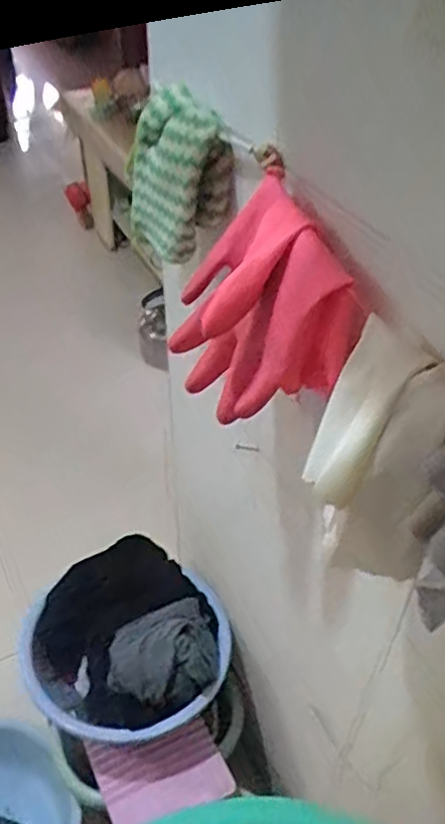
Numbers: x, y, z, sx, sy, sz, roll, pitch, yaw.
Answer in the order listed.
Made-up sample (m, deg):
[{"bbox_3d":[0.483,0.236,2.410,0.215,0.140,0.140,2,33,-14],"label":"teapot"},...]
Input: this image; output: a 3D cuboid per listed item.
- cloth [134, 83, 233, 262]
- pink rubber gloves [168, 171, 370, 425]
[{"bbox_3d":[-0.042,-0.218,0.625,0.067,0.137,0.105,-17,45,-18],"label":"cloth"},{"bbox_3d":[0.026,-0.077,0.515,0.090,0.150,0.159,-21,47,-22],"label":"pink rubber gloves"}]

